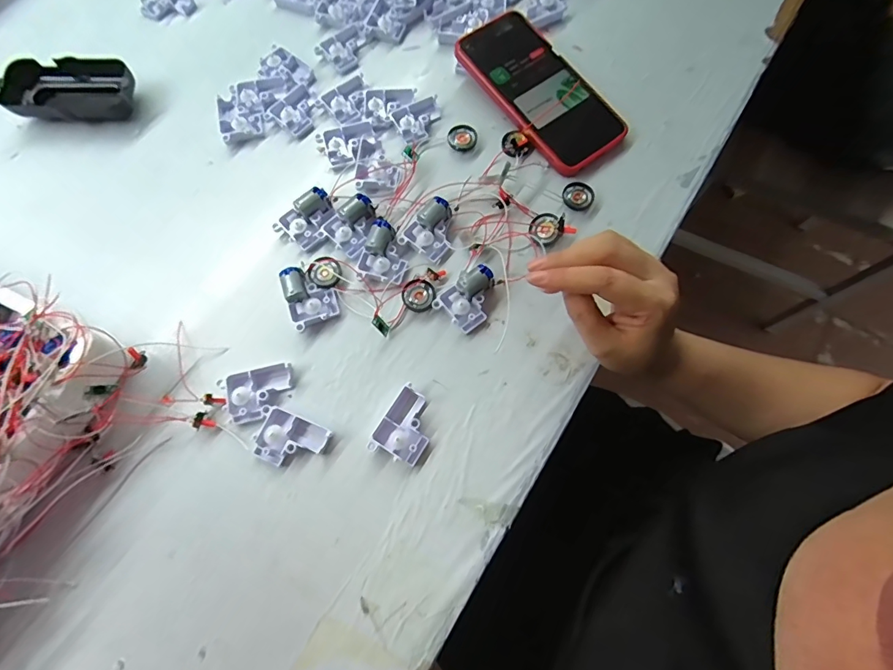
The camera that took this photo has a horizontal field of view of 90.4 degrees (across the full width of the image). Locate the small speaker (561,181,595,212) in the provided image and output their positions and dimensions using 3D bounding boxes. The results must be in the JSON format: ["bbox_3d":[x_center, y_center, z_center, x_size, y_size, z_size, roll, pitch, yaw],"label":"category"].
[{"bbox_3d":[0.111,-0.118,0.374,0.026,0.005,0.026,0,72,1],"label":"small speaker"}]

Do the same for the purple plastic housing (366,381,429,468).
[{"bbox_3d":[-0.028,0.064,0.313,0.036,0.013,0.050,27,74,10],"label":"purple plastic housing"}]

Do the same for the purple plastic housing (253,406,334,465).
[{"bbox_3d":[-0.111,0.074,0.310,0.050,0.014,0.035,22,73,8],"label":"purple plastic housing"}]

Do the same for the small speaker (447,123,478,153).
[{"bbox_3d":[0.014,-0.176,0.395,0.025,0.005,0.024,22,73,8],"label":"small speaker"}]

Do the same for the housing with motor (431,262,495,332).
[{"bbox_3d":[0.019,-0.029,0.338,0.035,0.020,0.047,43,77,14],"label":"housing with motor"}]

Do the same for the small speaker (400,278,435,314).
[{"bbox_3d":[-0.021,-0.031,0.346,0.027,0.006,0.025,0,72,1],"label":"small speaker"}]

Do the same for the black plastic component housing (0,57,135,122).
[{"bbox_3d":[-0.339,-0.221,0.403,0.107,0.029,0.050,-1,72,1],"label":"black plastic component housing"}]

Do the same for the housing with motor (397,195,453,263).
[{"bbox_3d":[-0.012,-0.087,0.358,0.038,0.016,0.047,34,75,11],"label":"housing with motor"}]

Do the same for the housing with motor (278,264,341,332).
[{"bbox_3d":[-0.106,-0.031,0.342,0.035,0.019,0.046,-22,73,-6],"label":"housing with motor"}]

